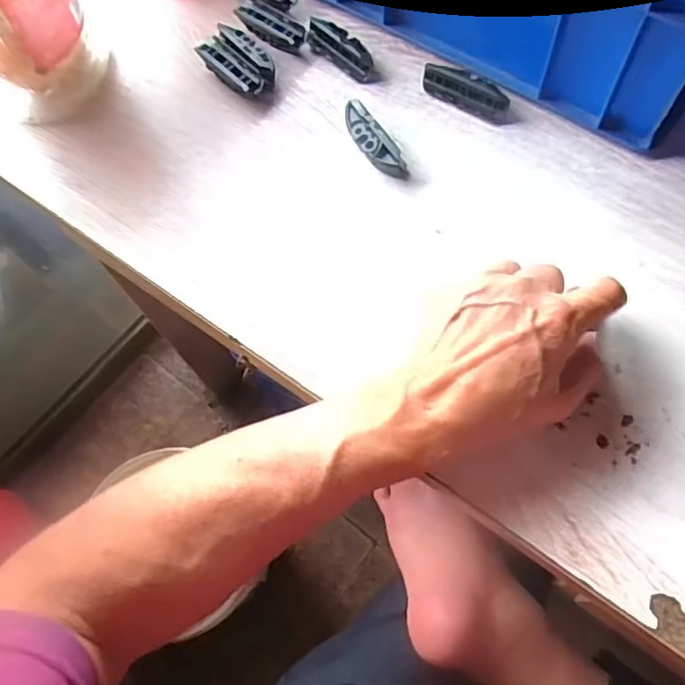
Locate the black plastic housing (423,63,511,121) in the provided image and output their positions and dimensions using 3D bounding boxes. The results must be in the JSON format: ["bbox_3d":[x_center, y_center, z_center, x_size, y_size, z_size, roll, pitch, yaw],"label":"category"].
[{"bbox_3d":[0.094,-0.192,0.447,0.072,0.017,0.022,34,72,17],"label":"black plastic housing"}]

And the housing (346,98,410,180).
[{"bbox_3d":[0.023,-0.148,0.432,0.018,0.020,0.069,-32,68,-11],"label":"housing"}]

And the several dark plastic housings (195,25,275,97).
[{"bbox_3d":[-0.084,-0.227,0.472,0.044,0.024,0.065,-33,68,-11],"label":"several dark plastic housings"}]

